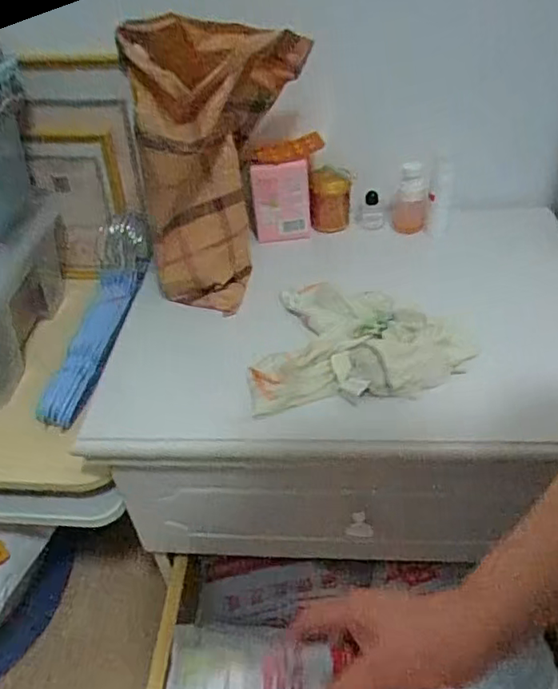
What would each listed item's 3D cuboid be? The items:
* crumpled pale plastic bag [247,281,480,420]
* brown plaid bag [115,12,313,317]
[{"bbox_3d":[0.075,-0.016,0.567,0.212,0.038,0.169,-6,41,-1],"label":"crumpled pale plastic bag"},{"bbox_3d":[-0.060,-0.181,0.599,0.143,0.258,0.134,5,42,12],"label":"brown plaid bag"}]

